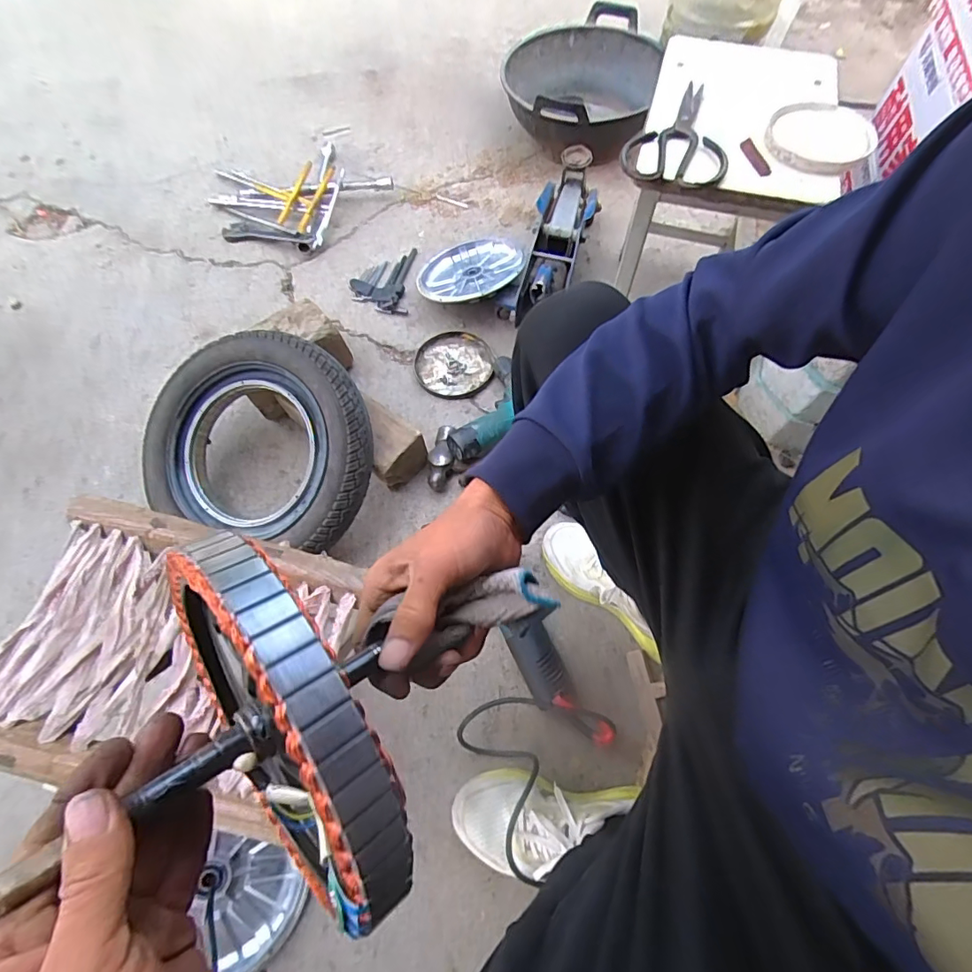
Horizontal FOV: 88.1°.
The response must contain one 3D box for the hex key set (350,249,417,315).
[{"bbox_3d":[-0.210,-0.420,1.017,0.114,0.023,0.163,3,66,1],"label":"hex key set"}]

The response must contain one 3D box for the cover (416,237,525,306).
[{"bbox_3d":[-0.029,-0.417,0.977,0.204,0.028,0.190,-12,56,4],"label":"cover"}]

